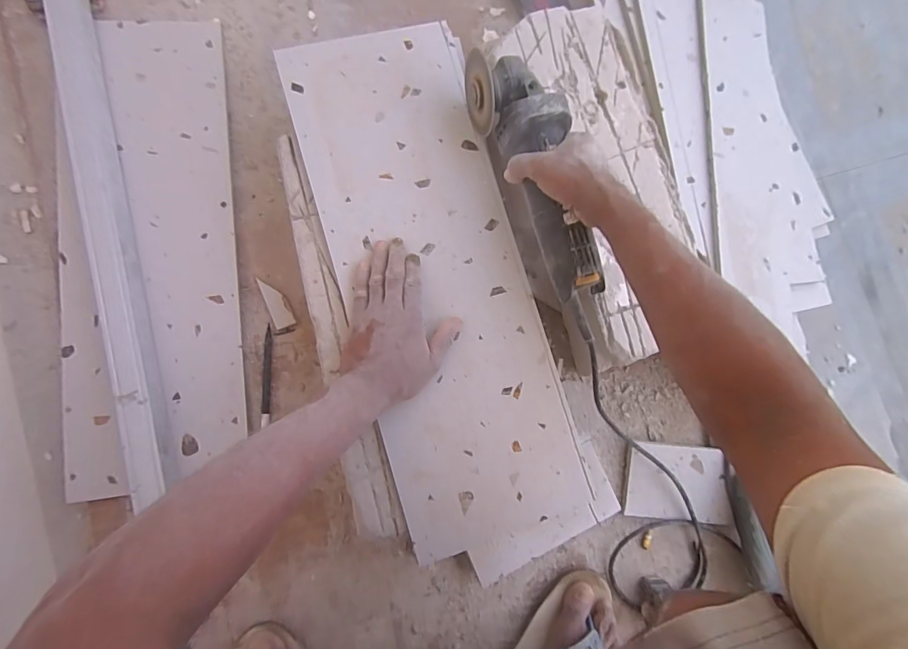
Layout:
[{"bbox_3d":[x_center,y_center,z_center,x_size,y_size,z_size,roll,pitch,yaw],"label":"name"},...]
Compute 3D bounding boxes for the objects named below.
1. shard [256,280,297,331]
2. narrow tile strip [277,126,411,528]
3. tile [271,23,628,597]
[{"bbox_3d":[-0.228,-0.028,0.556,0.023,0.005,0.068,-25,88,-9],"label":"shard"},{"bbox_3d":[-0.127,0.010,0.477,0.047,0.011,0.439,-13,86,-9],"label":"narrow tile strip"},{"bbox_3d":[-0.014,-0.040,0.485,0.211,0.007,0.602,-18,86,-9],"label":"tile"}]

